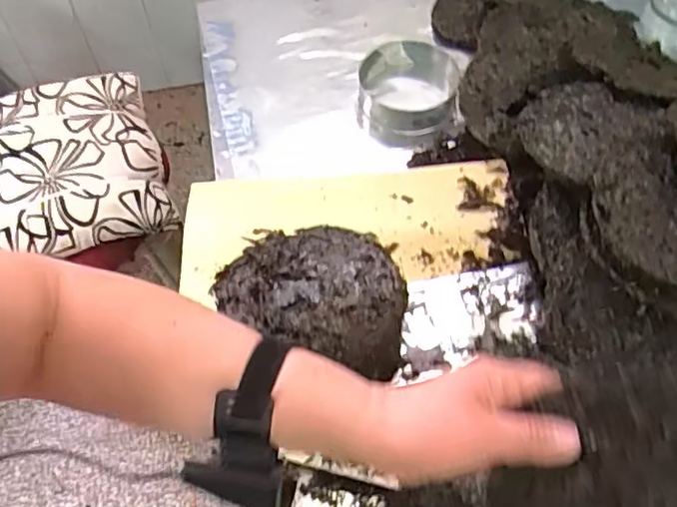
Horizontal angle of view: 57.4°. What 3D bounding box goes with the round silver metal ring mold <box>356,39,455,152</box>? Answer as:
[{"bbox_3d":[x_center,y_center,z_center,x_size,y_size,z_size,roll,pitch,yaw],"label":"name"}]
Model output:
[{"bbox_3d":[0.116,-0.269,1.049,0.164,0.066,0.195,1,55,3],"label":"round silver metal ring mold"}]

